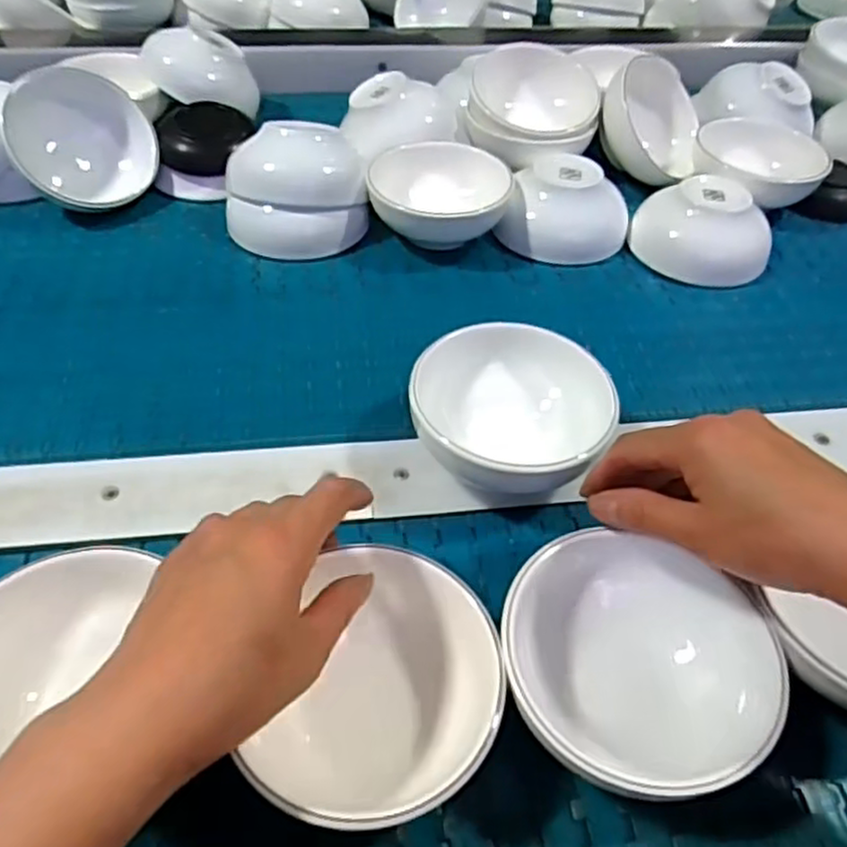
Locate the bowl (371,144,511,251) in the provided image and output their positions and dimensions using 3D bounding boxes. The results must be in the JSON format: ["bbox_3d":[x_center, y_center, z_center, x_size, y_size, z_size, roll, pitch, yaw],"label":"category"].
[{"bbox_3d":[0.014,-0.193,0.597,0.114,0.059,0.114,2,48,-2],"label":"bowl"}]

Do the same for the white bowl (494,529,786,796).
[{"bbox_3d":[0.091,0.112,0.321,0.111,0.052,0.105,2,48,-2],"label":"white bowl"}]

